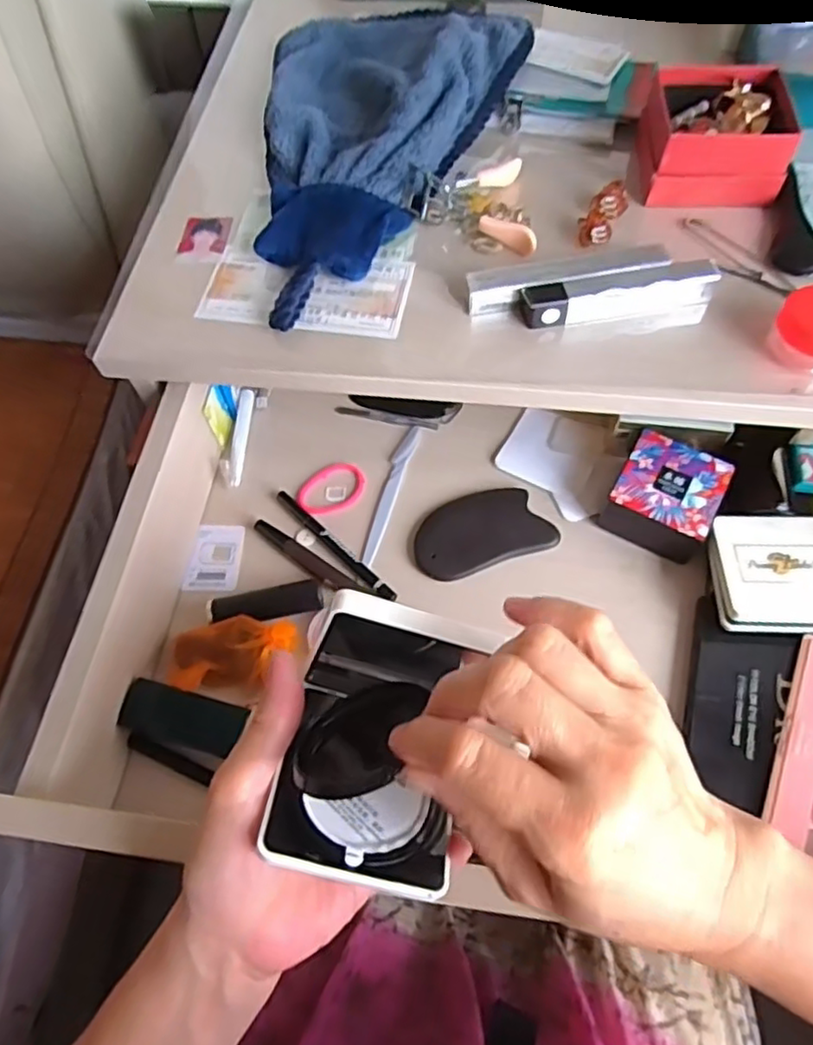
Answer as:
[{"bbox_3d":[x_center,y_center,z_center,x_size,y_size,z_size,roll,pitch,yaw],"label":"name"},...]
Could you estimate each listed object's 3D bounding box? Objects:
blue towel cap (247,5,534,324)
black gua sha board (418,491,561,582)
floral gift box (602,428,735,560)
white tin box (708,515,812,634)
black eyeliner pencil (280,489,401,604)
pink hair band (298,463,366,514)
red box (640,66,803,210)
[{"bbox_3d":[-0.005,-0.292,0.494,0.206,0.042,0.347,-2,62,1],"label":"blue towel cap"},{"bbox_3d":[0.054,0.005,0.489,0.098,0.005,0.061,-20,63,-8],"label":"black gua sha board"},{"bbox_3d":[0.187,-0.019,0.481,0.069,0.040,0.069,25,66,15],"label":"floral gift box"},{"bbox_3d":[0.244,0.032,0.441,0.081,0.023,0.079,2,62,4],"label":"white tin box"},{"bbox_3d":[-0.054,0.017,0.492,0.009,0.006,0.123,-42,68,-18],"label":"black eyeliner pencil"},{"bbox_3d":[-0.059,-0.027,0.519,0.044,0.004,0.056,39,70,20],"label":"pink hair band"},{"bbox_3d":[0.213,-0.273,0.465,0.093,0.044,0.088,3,62,4],"label":"red box"}]

